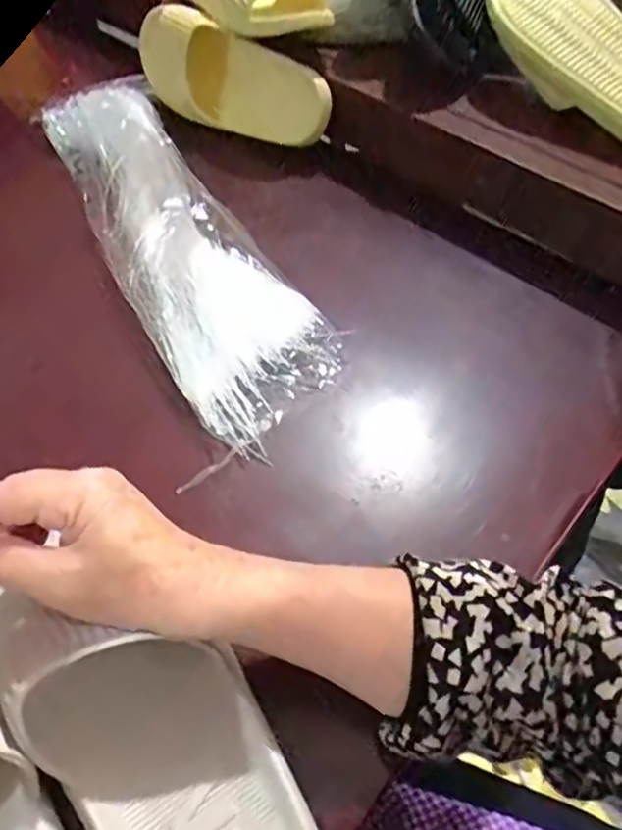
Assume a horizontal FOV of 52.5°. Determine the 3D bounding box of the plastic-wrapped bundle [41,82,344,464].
[{"bbox_3d":[-0.129,-0.173,0.582,0.131,0.027,0.482,-23,58,-19],"label":"plastic-wrapped bundle"}]

